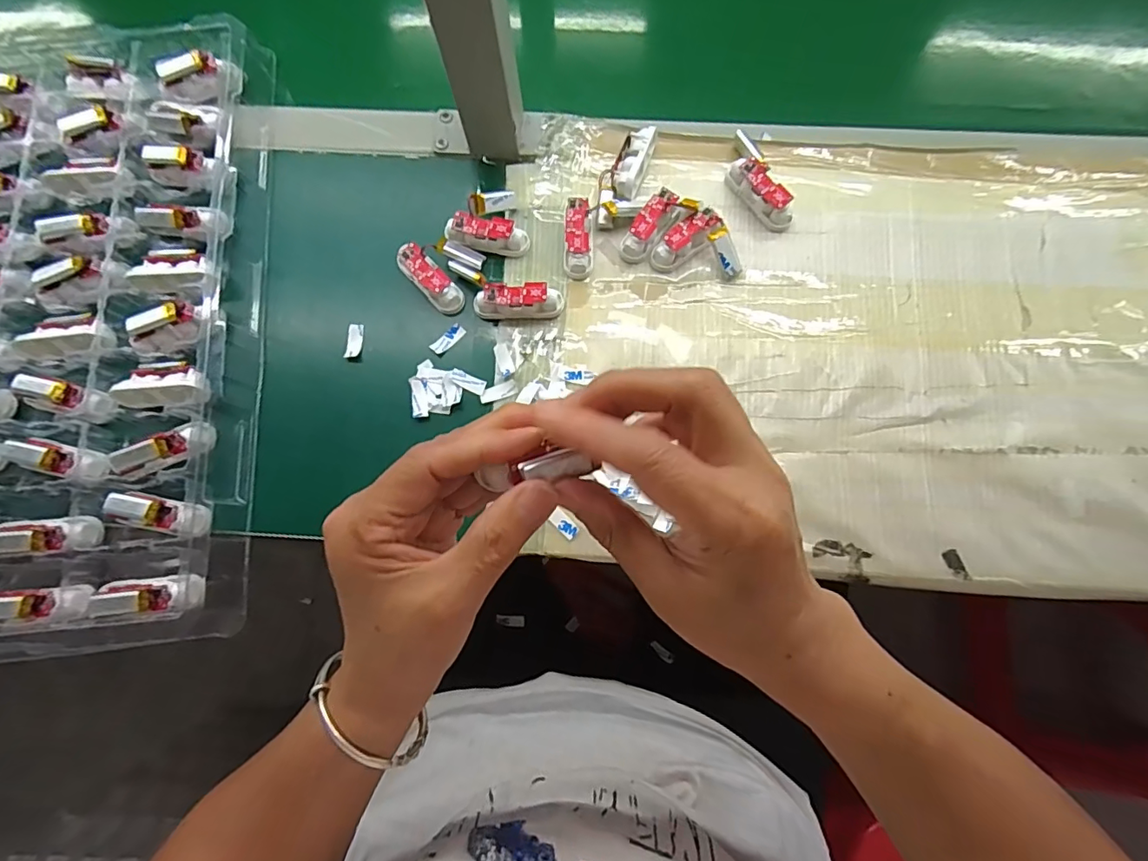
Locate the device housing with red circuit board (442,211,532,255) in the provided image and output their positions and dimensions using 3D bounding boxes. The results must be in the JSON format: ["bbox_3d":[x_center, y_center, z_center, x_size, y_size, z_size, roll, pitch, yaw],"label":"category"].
[{"bbox_3d":[-0.064,-0.144,0.382,0.061,0.019,0.018,9,76,2],"label":"device housing with red circuit board"}]

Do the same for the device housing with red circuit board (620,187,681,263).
[{"bbox_3d":[0.055,-0.148,0.379,0.020,0.021,0.055,38,93,9],"label":"device housing with red circuit board"}]

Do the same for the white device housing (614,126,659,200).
[{"bbox_3d":[0.045,-0.199,0.388,0.017,0.023,0.062,20,77,5],"label":"white device housing"}]

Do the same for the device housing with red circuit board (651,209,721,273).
[{"bbox_3d":[0.080,-0.138,0.377,0.052,0.019,0.019,-36,79,-8],"label":"device housing with red circuit board"}]

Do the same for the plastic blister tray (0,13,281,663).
[{"bbox_3d":[-0.462,-0.076,0.363,0.472,0.033,0.449,-4,76,-1],"label":"plastic blister tray"}]

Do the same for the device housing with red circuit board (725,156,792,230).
[{"bbox_3d":[0.138,-0.176,0.384,0.018,0.020,0.059,-35,79,-8],"label":"device housing with red circuit board"}]

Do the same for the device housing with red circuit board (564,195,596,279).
[{"bbox_3d":[0.005,-0.140,0.379,0.021,0.021,0.054,4,76,1],"label":"device housing with red circuit board"}]

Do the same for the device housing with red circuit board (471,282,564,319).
[{"bbox_3d":[-0.040,-0.092,0.369,0.062,0.020,0.018,-2,76,-1],"label":"device housing with red circuit board"}]

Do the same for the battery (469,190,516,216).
[{"bbox_3d":[-0.058,-0.170,0.385,0.040,0.015,0.010,-25,76,-36],"label":"battery"}]

